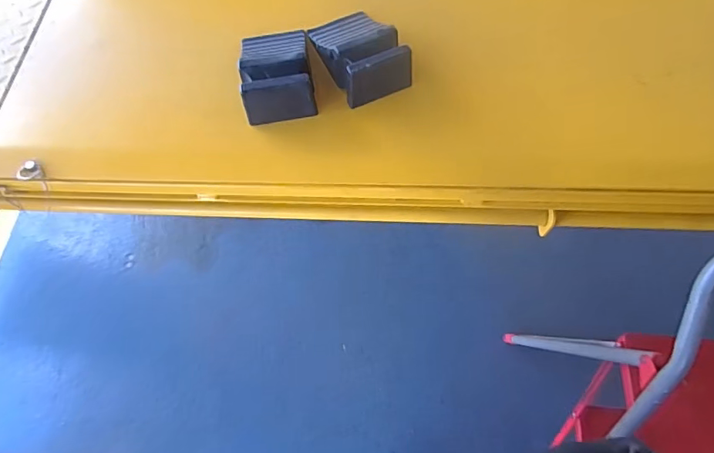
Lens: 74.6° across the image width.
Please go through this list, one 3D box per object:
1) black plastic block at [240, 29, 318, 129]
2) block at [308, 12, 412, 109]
[{"bbox_3d":[-0.116,-0.236,0.663,0.092,0.057,0.177,-9,65,-1],"label":"black plastic block"},{"bbox_3d":[0.001,-0.262,0.669,0.093,0.062,0.174,-22,66,-8],"label":"block"}]

